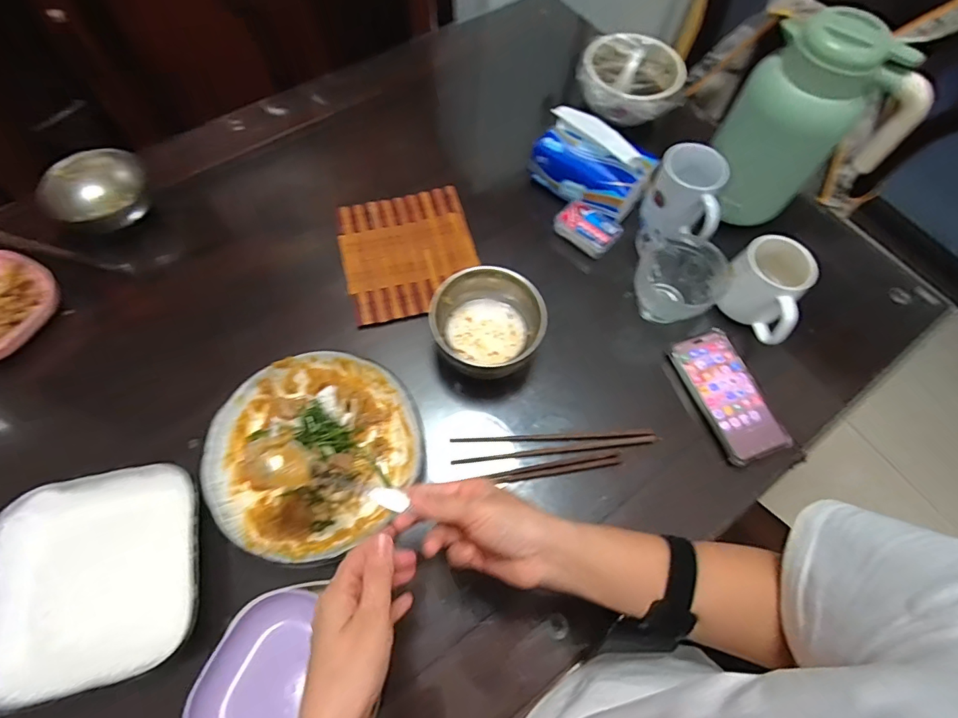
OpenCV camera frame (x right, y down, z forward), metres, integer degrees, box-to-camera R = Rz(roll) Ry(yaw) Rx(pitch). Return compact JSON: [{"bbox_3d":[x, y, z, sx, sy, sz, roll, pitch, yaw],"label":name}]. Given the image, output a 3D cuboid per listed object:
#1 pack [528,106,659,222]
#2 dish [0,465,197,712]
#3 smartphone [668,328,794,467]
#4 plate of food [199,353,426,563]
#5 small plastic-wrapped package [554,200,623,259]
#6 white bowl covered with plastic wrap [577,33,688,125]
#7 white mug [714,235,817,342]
[{"bbox_3d":[0.160,-0.283,0.680,0.164,0.093,0.087,32,69,11],"label":"pack"},{"bbox_3d":[-0.382,0.215,0.472,0.200,0.031,0.196,-12,67,-8],"label":"dish"},{"bbox_3d":[0.311,0.044,0.595,0.079,0.018,0.166,-16,68,-10],"label":"smartphone"},{"bbox_3d":[-0.178,0.095,0.512,0.212,0.053,0.211,1,66,-2],"label":"plate of food"},{"bbox_3d":[0.157,-0.190,0.685,0.088,0.028,0.053,38,70,13],"label":"small plastic-wrapped package"},{"bbox_3d":[0.247,-0.464,0.777,0.157,0.059,0.171,9,66,1],"label":"white bowl covered with plastic wrap"},{"bbox_3d":[0.377,-0.092,0.612,0.079,0.080,0.112,-36,72,-17],"label":"white mug"}]

